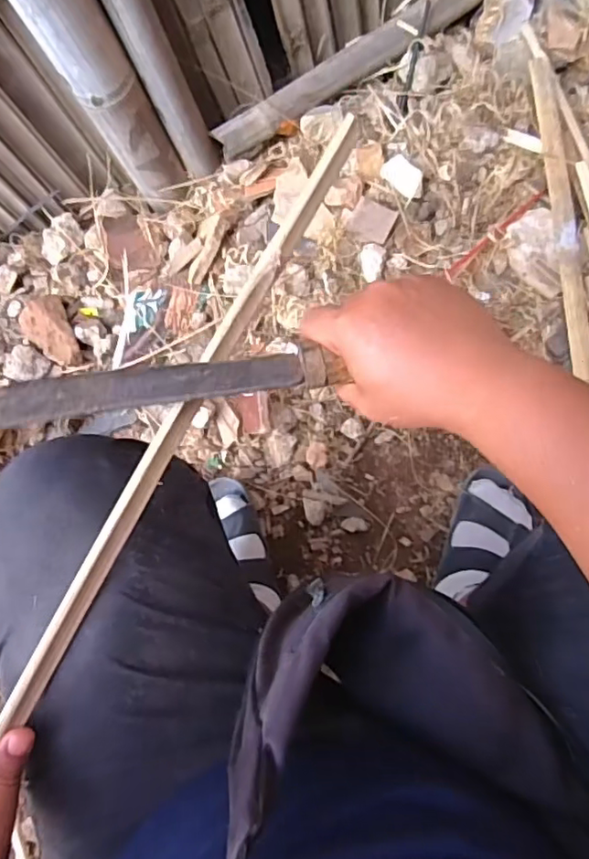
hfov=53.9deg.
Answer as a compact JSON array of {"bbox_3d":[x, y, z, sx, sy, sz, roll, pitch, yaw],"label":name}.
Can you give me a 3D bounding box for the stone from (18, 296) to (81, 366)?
[{"bbox_3d":[-0.346,-0.133,0.820,0.072,0.032,0.103,-23,76,1],"label":"stone"}]

